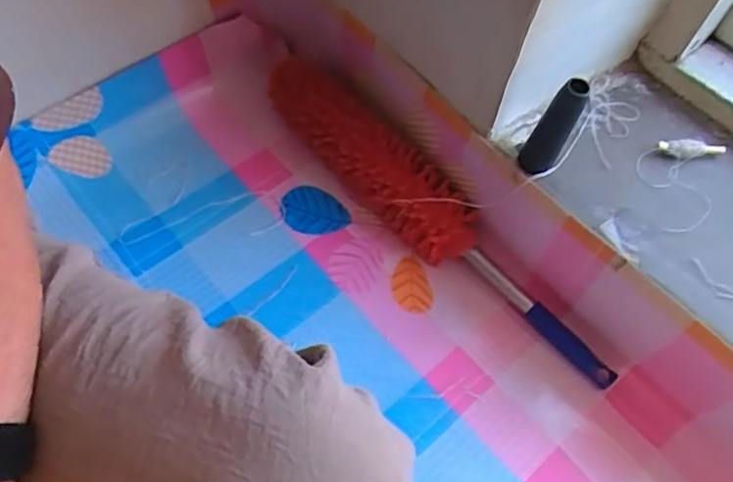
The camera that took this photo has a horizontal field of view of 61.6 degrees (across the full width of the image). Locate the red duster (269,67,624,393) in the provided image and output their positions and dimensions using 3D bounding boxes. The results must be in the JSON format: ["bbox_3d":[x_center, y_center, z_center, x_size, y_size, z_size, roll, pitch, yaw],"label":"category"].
[{"bbox_3d":[0.070,-0.041,0.781,0.095,0.099,0.591,-34,69,-22],"label":"red duster"}]

